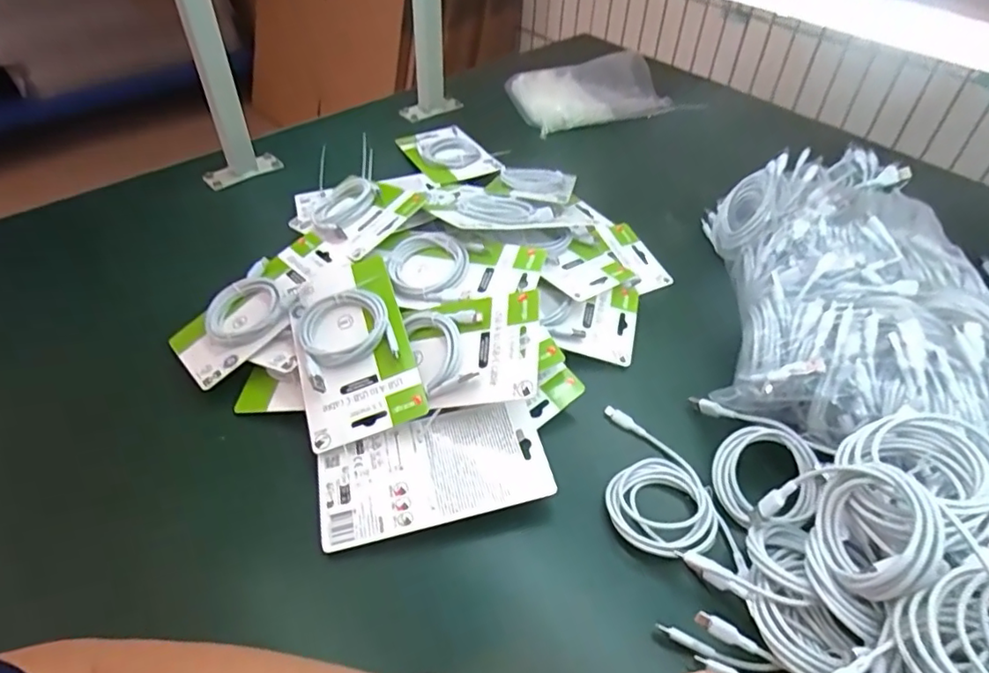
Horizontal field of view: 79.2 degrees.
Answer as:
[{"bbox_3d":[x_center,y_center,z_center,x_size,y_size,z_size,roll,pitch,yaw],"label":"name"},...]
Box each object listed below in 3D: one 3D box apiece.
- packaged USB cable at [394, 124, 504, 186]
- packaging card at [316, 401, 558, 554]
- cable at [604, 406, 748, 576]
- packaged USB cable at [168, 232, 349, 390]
[{"bbox_3d":[-0.067,-0.265,0.861,0.099,0.023,0.170,-24,51,-23],"label":"packaged USB cable"},{"bbox_3d":[-0.051,0.109,0.492,0.183,0.019,0.099,-9,47,-11],"label":"packaging card"},{"bbox_3d":[0.130,0.122,0.495,0.081,0.018,0.160,-10,47,-12],"label":"cable"},{"bbox_3d":[-0.234,-0.032,0.599,0.182,0.015,0.096,-42,55,-15],"label":"packaged USB cable"}]

